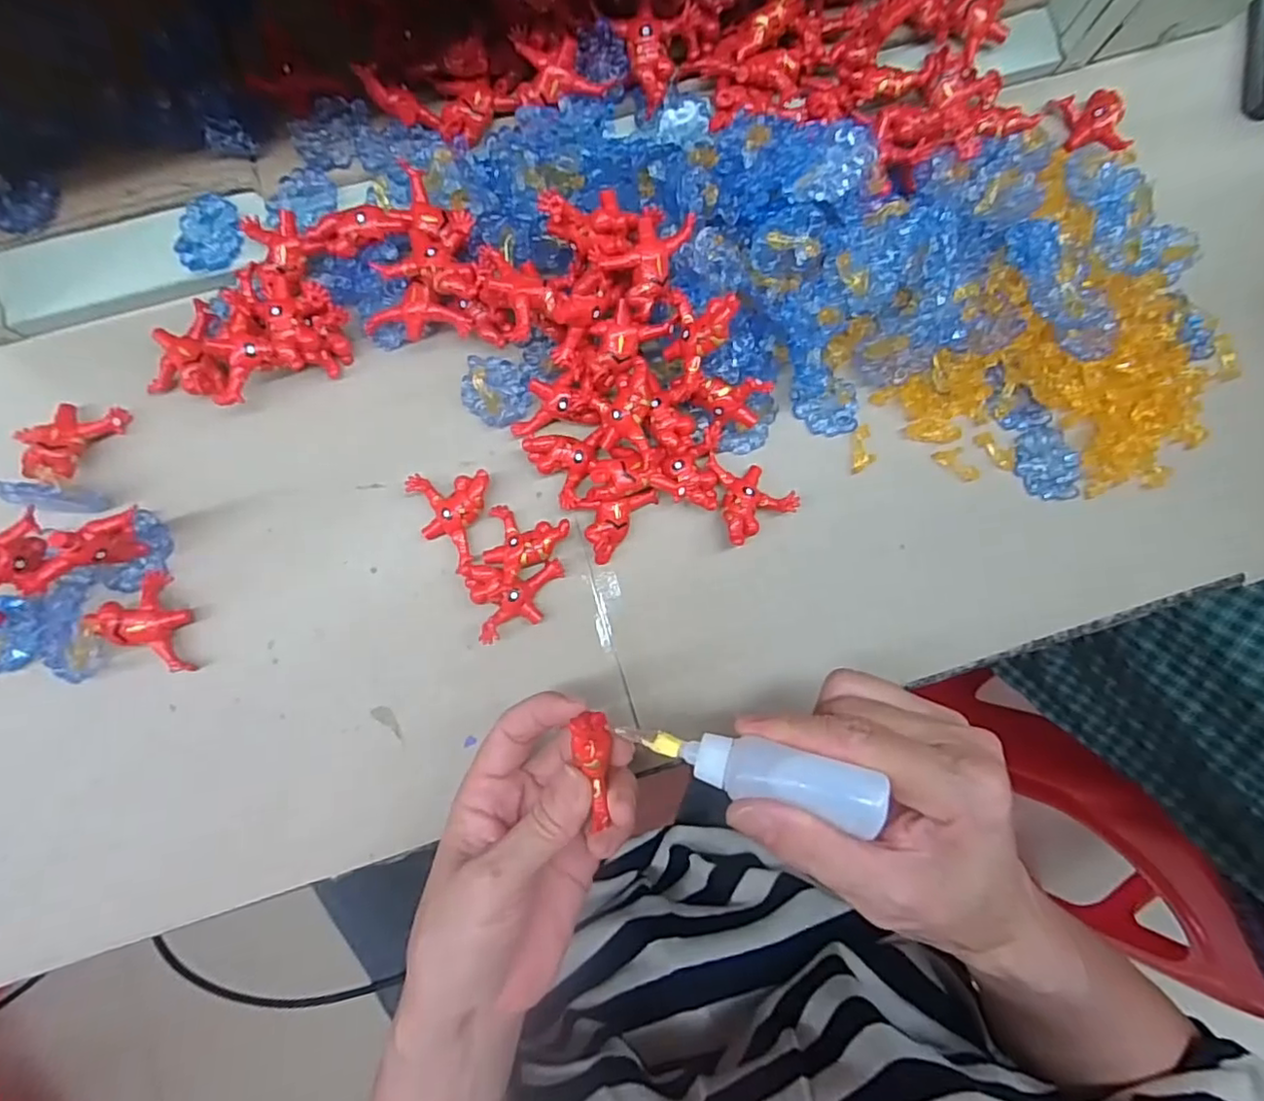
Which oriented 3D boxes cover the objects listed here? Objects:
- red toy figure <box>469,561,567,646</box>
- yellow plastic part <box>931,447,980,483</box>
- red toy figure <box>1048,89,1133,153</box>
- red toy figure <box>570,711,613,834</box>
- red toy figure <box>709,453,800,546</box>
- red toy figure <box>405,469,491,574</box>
[{"bbox_3d":[-0.052,0.023,0.297,0.044,0.018,0.028,-20,86,-5],"label":"red toy figure"},{"bbox_3d":[0.165,-0.045,0.316,0.025,0.004,0.012,35,84,1],"label":"yellow plastic part"},{"bbox_3d":[0.243,-0.226,0.332,0.025,0.018,0.038,-4,85,-3],"label":"red toy figure"},{"bbox_3d":[-0.014,0.084,0.240,0.014,0.010,0.044,-7,104,-3],"label":"red toy figure"},{"bbox_3d":[0.060,-0.028,0.306,0.037,0.012,0.043,-12,85,-4],"label":"red toy figure"},{"bbox_3d":[-0.088,-0.014,0.304,0.037,0.015,0.046,-2,85,-3],"label":"red toy figure"}]

